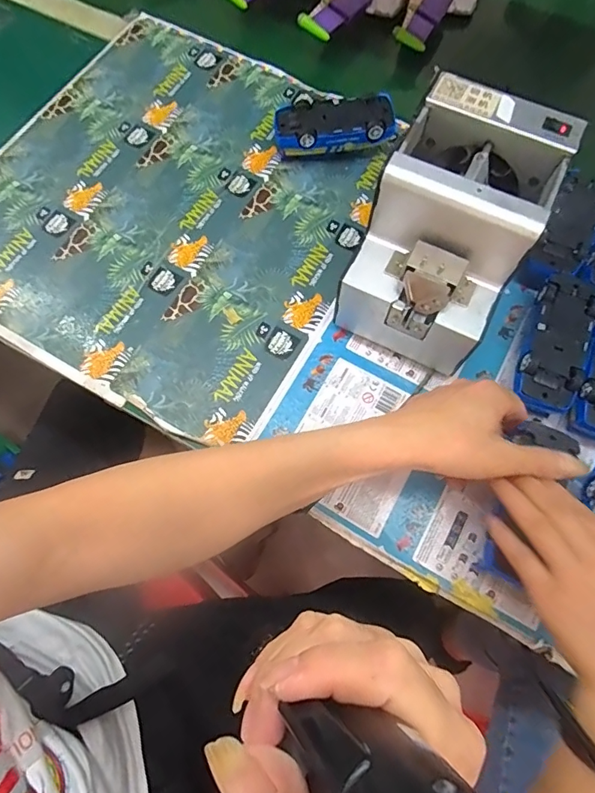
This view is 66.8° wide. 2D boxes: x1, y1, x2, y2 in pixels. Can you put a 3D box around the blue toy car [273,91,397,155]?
[{"bbox_3d":[0.041,-0.296,0.504,0.128,0.046,0.055,0,72,0],"label":"blue toy car"}]

